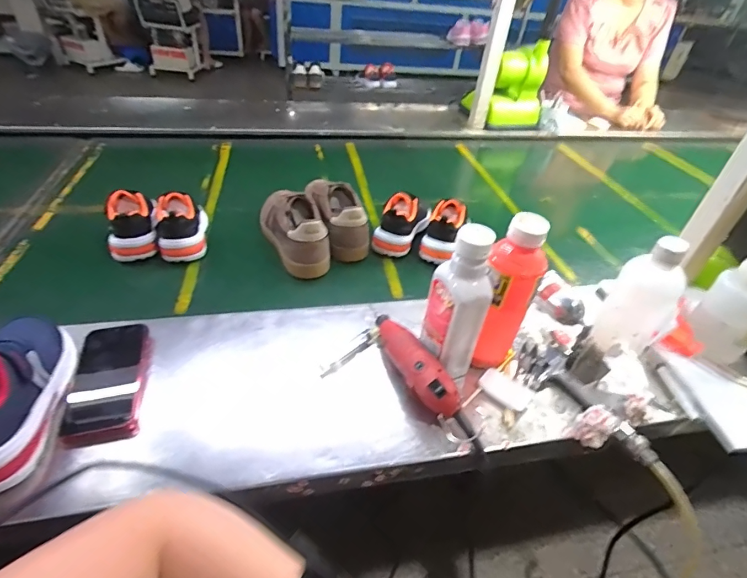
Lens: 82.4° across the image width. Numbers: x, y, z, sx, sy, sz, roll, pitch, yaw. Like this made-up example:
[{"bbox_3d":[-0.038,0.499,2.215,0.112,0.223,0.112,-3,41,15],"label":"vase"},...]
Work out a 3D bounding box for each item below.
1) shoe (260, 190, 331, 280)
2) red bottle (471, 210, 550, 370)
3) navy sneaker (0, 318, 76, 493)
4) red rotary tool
[{"bbox_3d":[-0.153,-0.122,0.794,0.087,0.108,0.227,-14,45,-23],"label":"shoe"},{"bbox_3d":[0.163,0.016,0.531,0.062,0.207,0.056,-5,42,-13],"label":"red bottle"},{"bbox_3d":[-0.384,0.091,0.442,0.083,0.088,0.210,-4,42,-13],"label":"navy sneaker"},{"bbox_3d":[0.058,0.105,0.532,0.045,0.054,0.226,-13,45,-22],"label":"red rotary tool"}]

